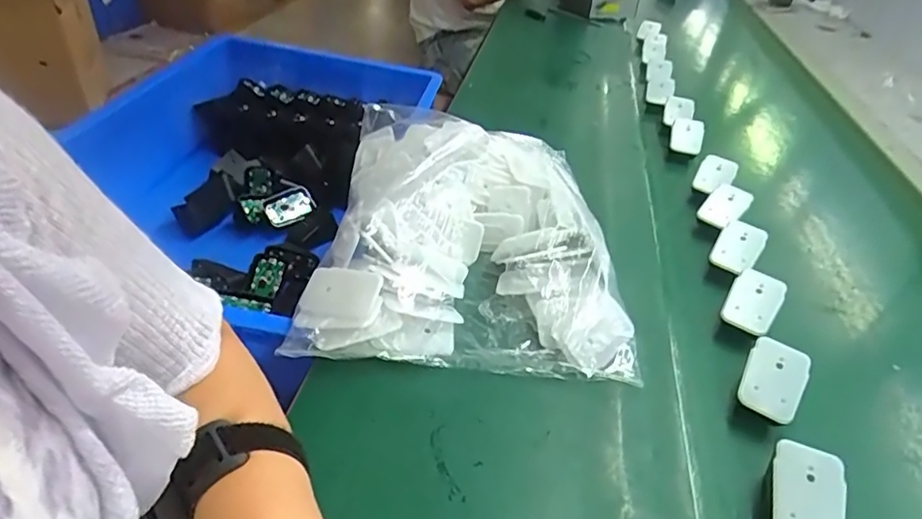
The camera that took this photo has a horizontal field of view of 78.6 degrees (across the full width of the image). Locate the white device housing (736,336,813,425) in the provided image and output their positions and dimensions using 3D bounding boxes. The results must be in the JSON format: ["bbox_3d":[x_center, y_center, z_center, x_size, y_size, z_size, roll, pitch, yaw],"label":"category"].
[{"bbox_3d":[0.252,0.095,0.452,0.045,0.011,0.062,28,71,22],"label":"white device housing"}]

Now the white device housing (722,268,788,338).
[{"bbox_3d":[0.274,0.039,0.525,0.044,0.012,0.061,31,70,19],"label":"white device housing"}]

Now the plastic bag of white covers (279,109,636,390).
[{"bbox_3d":[0.010,-0.036,0.570,0.287,0.084,0.342,6,38,-3],"label":"plastic bag of white covers"}]

